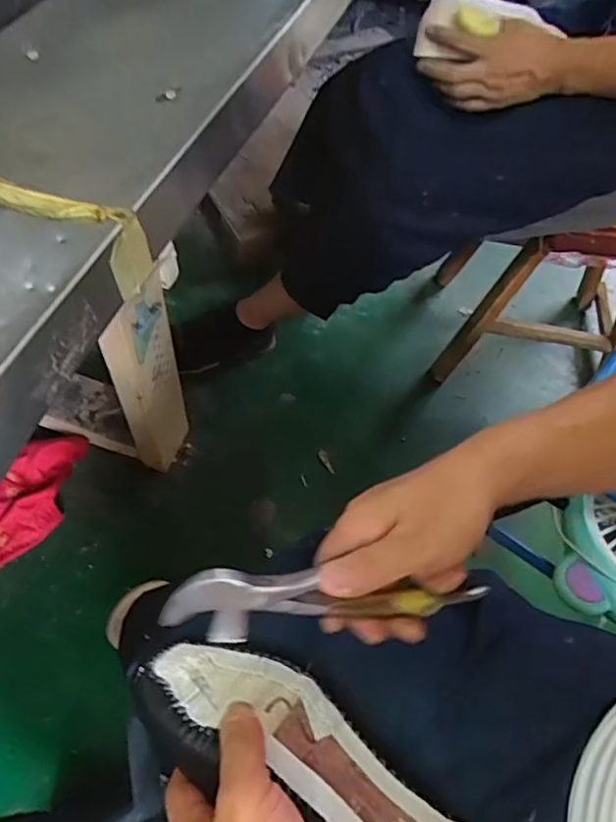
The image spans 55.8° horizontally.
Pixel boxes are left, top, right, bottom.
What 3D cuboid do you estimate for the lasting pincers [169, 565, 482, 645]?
[{"bbox_3d":[0.014,0.108,0.356,0.196,0.023,0.040,-3,101,-12],"label":"lasting pincers"}]

